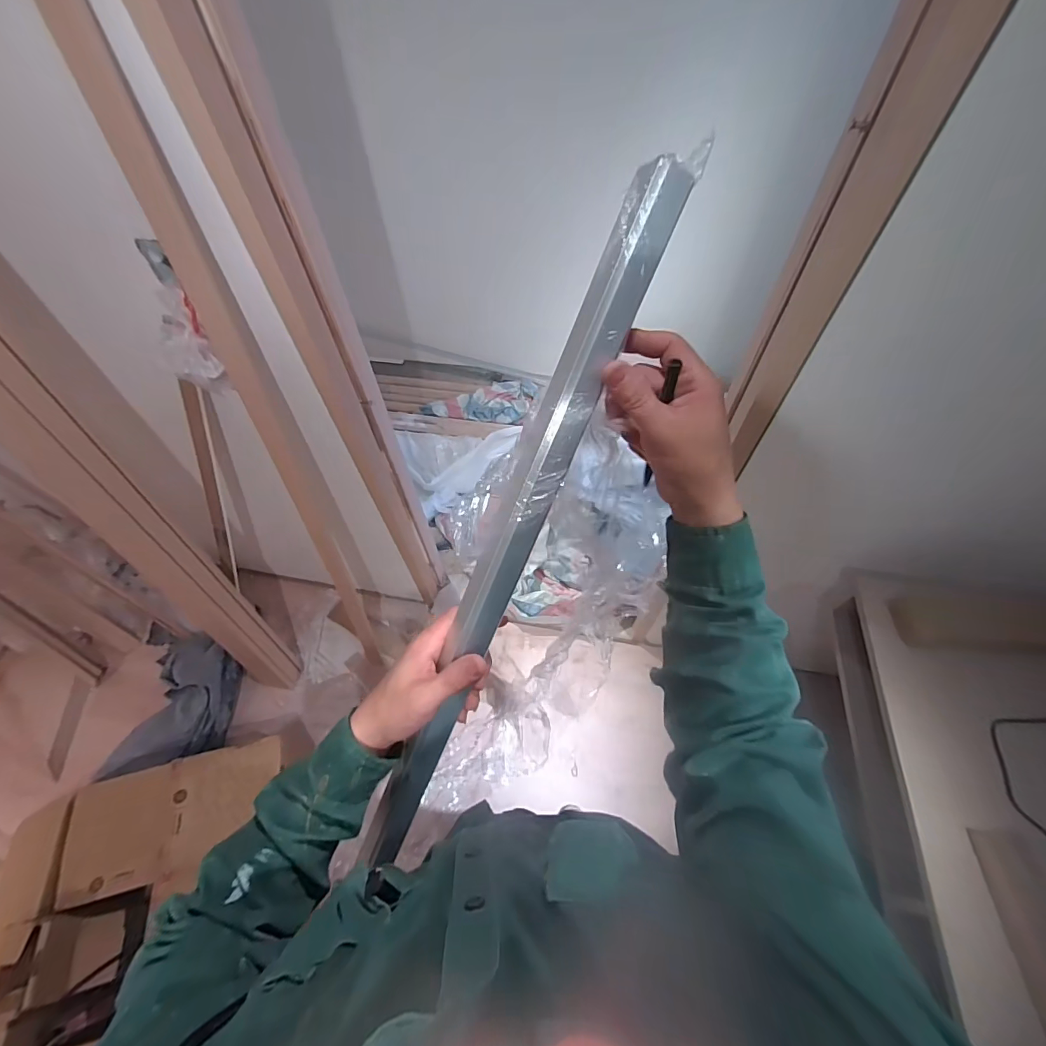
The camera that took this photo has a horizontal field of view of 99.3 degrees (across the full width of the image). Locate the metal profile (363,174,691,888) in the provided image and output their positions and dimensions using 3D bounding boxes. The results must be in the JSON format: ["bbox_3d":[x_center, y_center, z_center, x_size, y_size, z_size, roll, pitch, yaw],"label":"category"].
[{"bbox_3d":[-0.021,0.044,0.360,0.036,0.026,0.597,28,106,19],"label":"metal profile"}]

